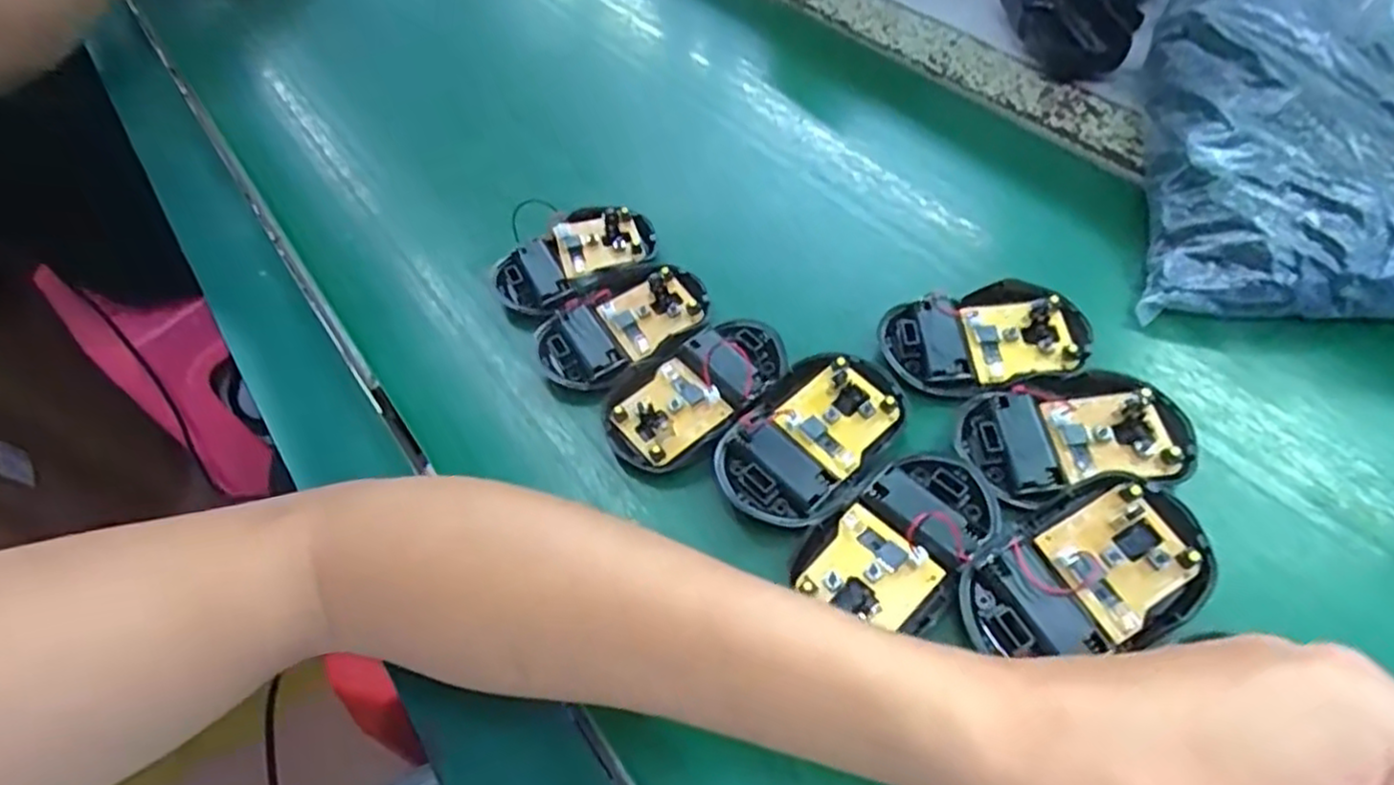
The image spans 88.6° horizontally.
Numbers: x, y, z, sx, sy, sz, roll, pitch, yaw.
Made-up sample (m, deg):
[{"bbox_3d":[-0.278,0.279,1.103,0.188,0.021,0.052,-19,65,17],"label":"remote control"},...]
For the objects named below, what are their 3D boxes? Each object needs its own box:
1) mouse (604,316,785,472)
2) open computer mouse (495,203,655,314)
[{"bbox_3d":[0.001,-0.003,0.345,0.096,0.023,0.058,-30,58,-12],"label":"mouse"},{"bbox_3d":[-0.069,-0.078,0.407,0.091,0.017,0.051,-31,59,-13],"label":"open computer mouse"}]

